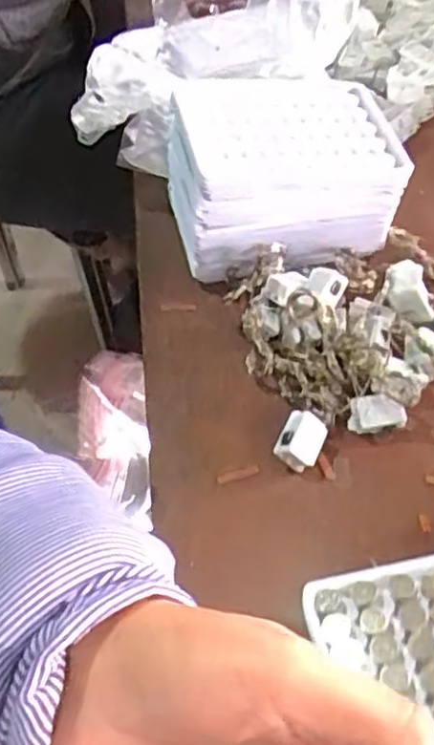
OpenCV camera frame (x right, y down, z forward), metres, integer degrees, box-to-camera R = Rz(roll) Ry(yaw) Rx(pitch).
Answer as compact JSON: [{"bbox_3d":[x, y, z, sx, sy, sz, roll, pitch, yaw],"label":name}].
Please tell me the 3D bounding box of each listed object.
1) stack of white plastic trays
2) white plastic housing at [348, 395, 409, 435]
[{"bbox_3d":[0.041,-0.126,0.438,0.143,0.085,0.114,-9,51,-3],"label":"stack of white plastic trays"},{"bbox_3d":[0.087,0.024,0.366,0.030,0.015,0.015,7,51,9],"label":"white plastic housing"}]

